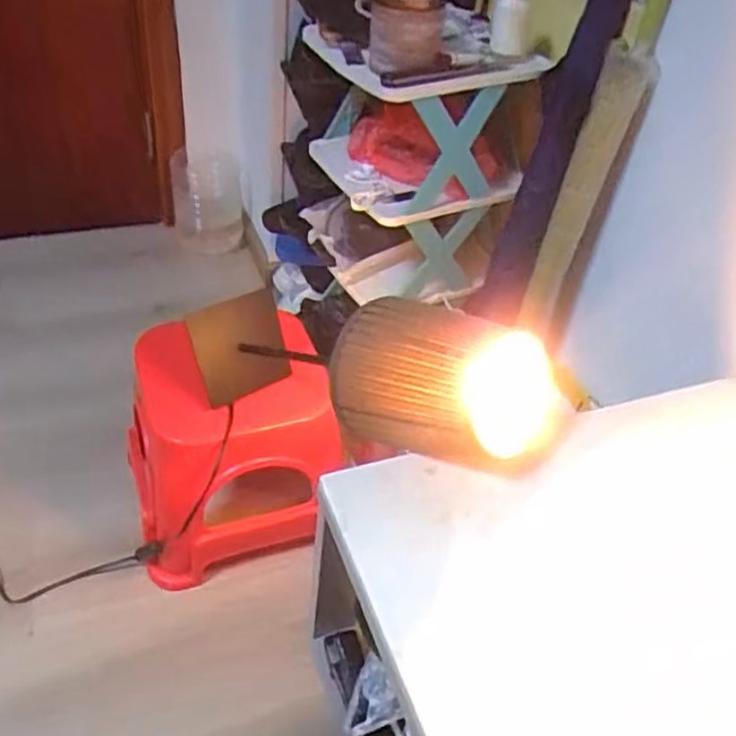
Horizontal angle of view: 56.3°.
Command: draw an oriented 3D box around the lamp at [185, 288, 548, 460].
[{"bbox_3d":[-0.048,-0.002,0.731,0.116,0.134,0.500,-25,20,-31],"label":"lamp"}]

